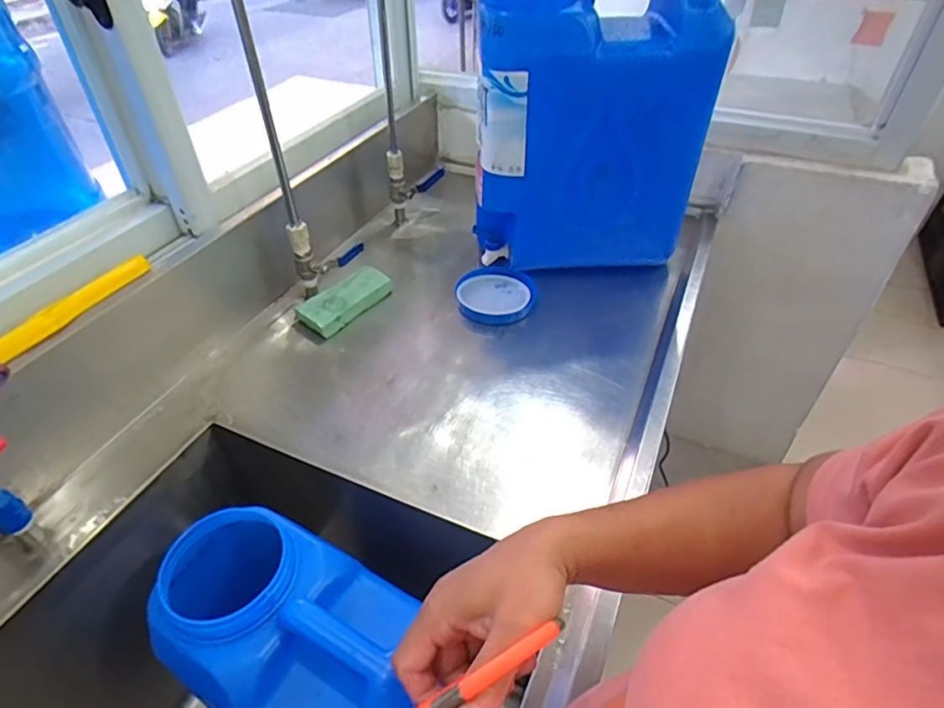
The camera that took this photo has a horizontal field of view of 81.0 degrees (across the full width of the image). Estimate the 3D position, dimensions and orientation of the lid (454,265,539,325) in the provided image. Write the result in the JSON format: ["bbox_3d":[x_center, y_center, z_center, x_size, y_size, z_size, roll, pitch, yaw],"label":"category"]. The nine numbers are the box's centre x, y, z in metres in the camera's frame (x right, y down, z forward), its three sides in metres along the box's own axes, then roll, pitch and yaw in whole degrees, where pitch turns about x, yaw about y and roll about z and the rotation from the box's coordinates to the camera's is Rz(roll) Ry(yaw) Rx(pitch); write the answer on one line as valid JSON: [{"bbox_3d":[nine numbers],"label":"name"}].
[{"bbox_3d":[0.038,-0.091,0.857,0.120,0.022,0.121,0,42,0],"label":"lid"}]

